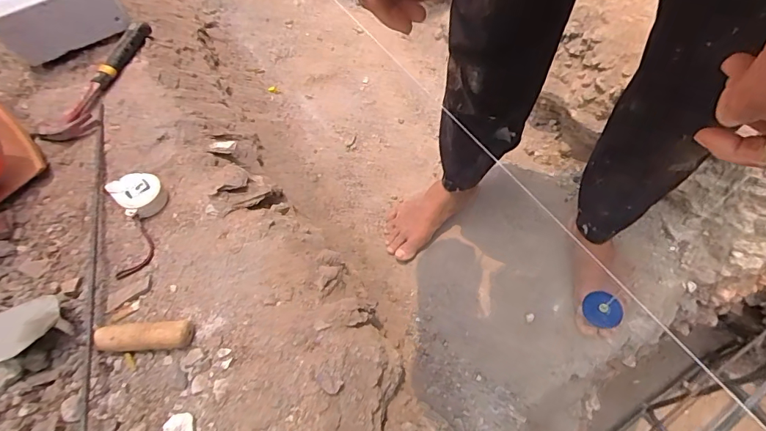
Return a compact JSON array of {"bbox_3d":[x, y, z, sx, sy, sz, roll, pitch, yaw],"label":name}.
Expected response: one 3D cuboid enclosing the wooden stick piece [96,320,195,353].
[{"bbox_3d":[-0.291,0.147,0.542,0.108,0.033,0.031,-4,60,2],"label":"wooden stick piece"}]

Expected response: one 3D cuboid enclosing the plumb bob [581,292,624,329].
[{"bbox_3d":[0.281,0.120,0.565,0.042,0.047,0.043,-2,78,39],"label":"plumb bob"}]

